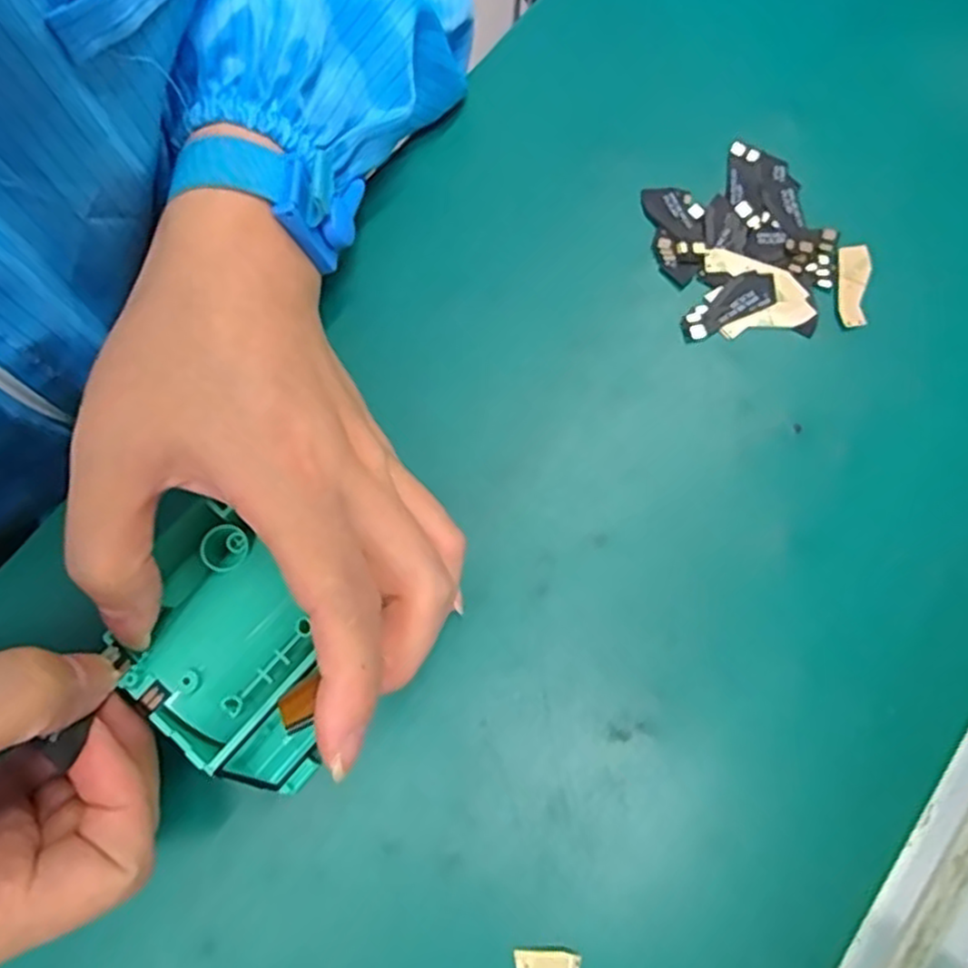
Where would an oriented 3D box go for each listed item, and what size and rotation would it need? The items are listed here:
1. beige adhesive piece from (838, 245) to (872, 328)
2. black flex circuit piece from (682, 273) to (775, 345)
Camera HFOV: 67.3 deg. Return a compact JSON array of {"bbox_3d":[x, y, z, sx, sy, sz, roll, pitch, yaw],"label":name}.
[{"bbox_3d":[0.146,-0.079,0.287,0.013,0.004,0.036,14,76,9],"label":"beige adhesive piece"},{"bbox_3d":[0.095,-0.070,0.285,0.041,0.004,0.015,-28,73,-3],"label":"black flex circuit piece"}]

